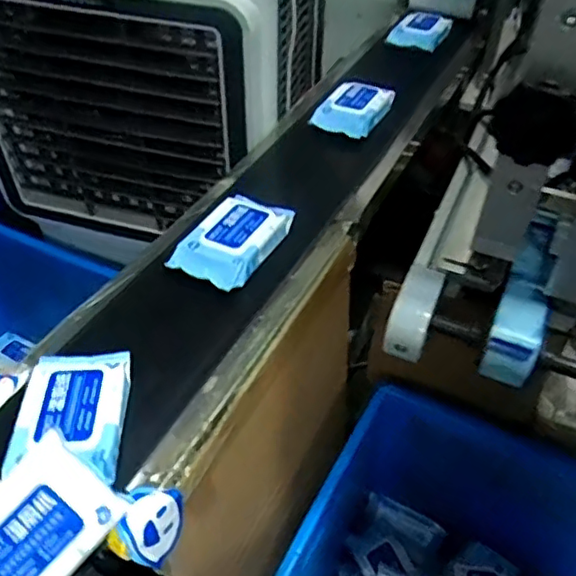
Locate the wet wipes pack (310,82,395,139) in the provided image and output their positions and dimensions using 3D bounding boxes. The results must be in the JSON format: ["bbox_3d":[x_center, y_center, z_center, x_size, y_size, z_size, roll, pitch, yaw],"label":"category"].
[{"bbox_3d":[0.126,-0.344,1.159,0.115,0.035,0.150,21,48,20],"label":"wet wipes pack"}]

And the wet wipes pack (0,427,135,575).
[{"bbox_3d":[-0.238,0.225,0.550,0.104,0.025,0.161,43,81,6],"label":"wet wipes pack"}]

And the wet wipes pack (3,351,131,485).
[{"bbox_3d":[-0.233,0.130,0.646,0.107,0.028,0.161,-3,44,-4],"label":"wet wipes pack"}]

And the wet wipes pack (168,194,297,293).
[{"bbox_3d":[-0.080,-0.072,0.874,0.111,0.039,0.175,19,47,18],"label":"wet wipes pack"}]

